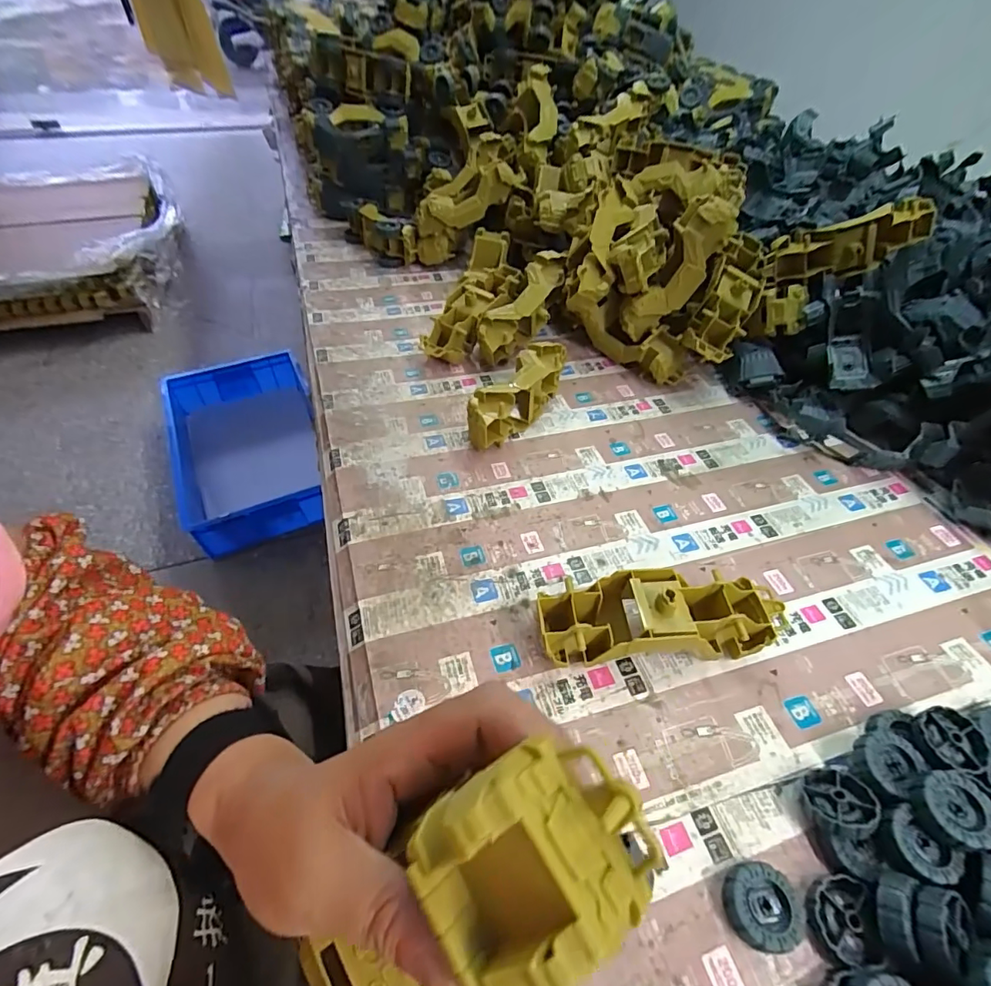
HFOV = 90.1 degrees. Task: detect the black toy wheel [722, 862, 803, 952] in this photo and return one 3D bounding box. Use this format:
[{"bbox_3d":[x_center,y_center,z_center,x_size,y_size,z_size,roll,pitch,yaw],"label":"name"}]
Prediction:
[{"bbox_3d":[0.147,0.230,0.275,0.038,0.013,0.037,1,49,-2],"label":"black toy wheel"}]

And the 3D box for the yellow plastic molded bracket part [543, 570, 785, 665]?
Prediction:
[{"bbox_3d":[0.121,0.094,0.367,0.174,0.056,0.057,-3,50,-5],"label":"yellow plastic molded bracket part"}]

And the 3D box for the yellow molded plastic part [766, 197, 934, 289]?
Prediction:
[{"bbox_3d":[0.405,-0.288,0.573,0.178,0.055,0.052,-13,48,11],"label":"yellow molded plastic part"}]

